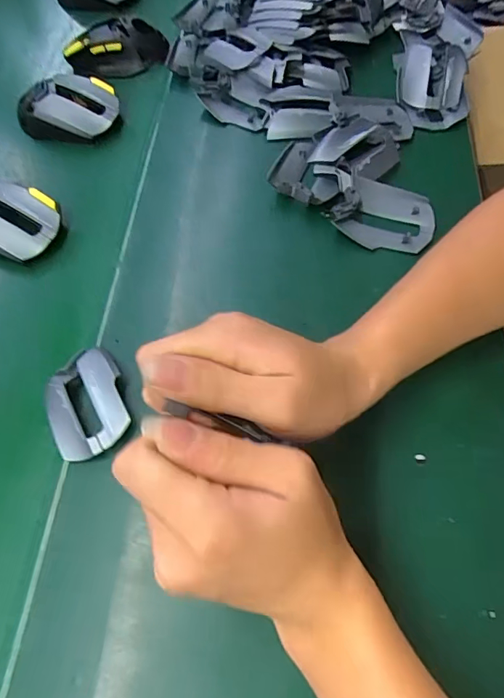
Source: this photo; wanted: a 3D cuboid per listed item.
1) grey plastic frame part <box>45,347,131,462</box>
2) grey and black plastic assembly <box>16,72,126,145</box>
[{"bbox_3d":[-0.115,0.036,0.328,0.053,0.014,0.078,-21,63,-8],"label":"grey plastic frame part"},{"bbox_3d":[-0.192,-0.242,0.483,0.111,0.040,0.063,4,62,5],"label":"grey and black plastic assembly"}]

